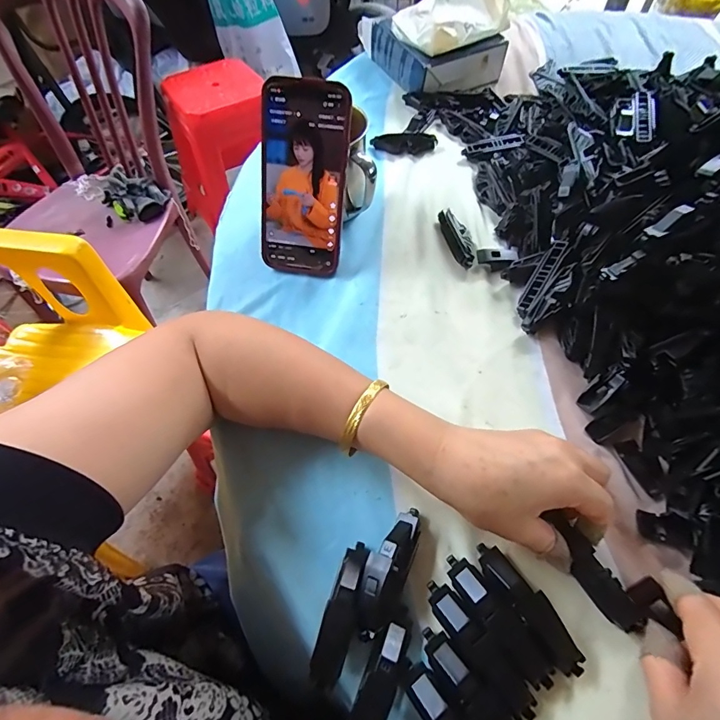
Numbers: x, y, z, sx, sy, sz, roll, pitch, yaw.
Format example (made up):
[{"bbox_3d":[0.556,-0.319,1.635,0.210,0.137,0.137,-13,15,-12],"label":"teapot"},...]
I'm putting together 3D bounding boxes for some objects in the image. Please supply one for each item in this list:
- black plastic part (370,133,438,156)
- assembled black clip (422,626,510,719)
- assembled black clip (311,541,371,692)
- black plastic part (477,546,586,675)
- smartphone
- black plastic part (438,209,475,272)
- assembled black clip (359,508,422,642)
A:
[{"bbox_3d":[0.055,-0.268,0.517,0.079,0.018,0.019,3,59,3],"label":"black plastic part"},{"bbox_3d":[0.065,0.192,0.233,0.018,0.019,0.080,-35,65,-18],"label":"assembled black clip"},{"bbox_3d":[-0.010,0.155,0.257,0.021,0.019,0.078,14,61,9],"label":"assembled black clip"},{"bbox_3d":[0.103,0.153,0.258,0.021,0.014,0.079,-33,64,-17],"label":"black plastic part"},{"bbox_3d":[-0.052,-0.160,0.379,0.078,0.159,0.010,8,26,3],"label":"smartphone"},{"bbox_3d":[0.104,-0.125,0.430,0.024,0.014,0.076,-11,60,-5],"label":"black plastic part"},{"bbox_3d":[0.018,0.133,0.266,0.026,0.019,0.079,20,62,12],"label":"assembled black clip"}]

